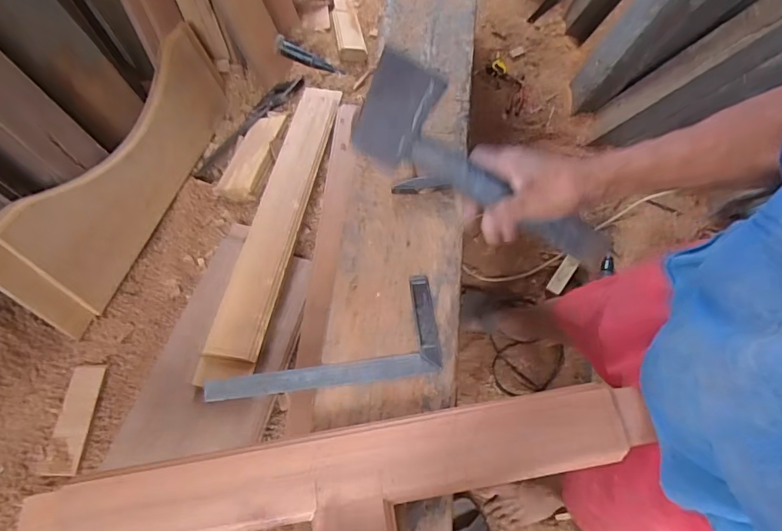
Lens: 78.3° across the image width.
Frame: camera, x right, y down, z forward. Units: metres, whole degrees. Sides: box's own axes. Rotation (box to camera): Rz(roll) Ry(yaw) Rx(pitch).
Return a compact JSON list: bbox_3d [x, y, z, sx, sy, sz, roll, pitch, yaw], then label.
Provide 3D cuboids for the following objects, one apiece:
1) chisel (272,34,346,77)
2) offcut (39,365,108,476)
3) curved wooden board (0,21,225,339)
[{"bbox_3d":[-0.195,-0.501,1.167,0.184,0.039,0.027,15,63,-30],"label":"chisel"},{"bbox_3d":[-0.459,0.221,0.699,0.042,0.004,0.154,11,57,-21],"label":"offcut"},{"bbox_3d":[-0.469,-0.205,0.901,0.025,0.201,0.675,-2,51,19],"label":"curved wooden board"}]

